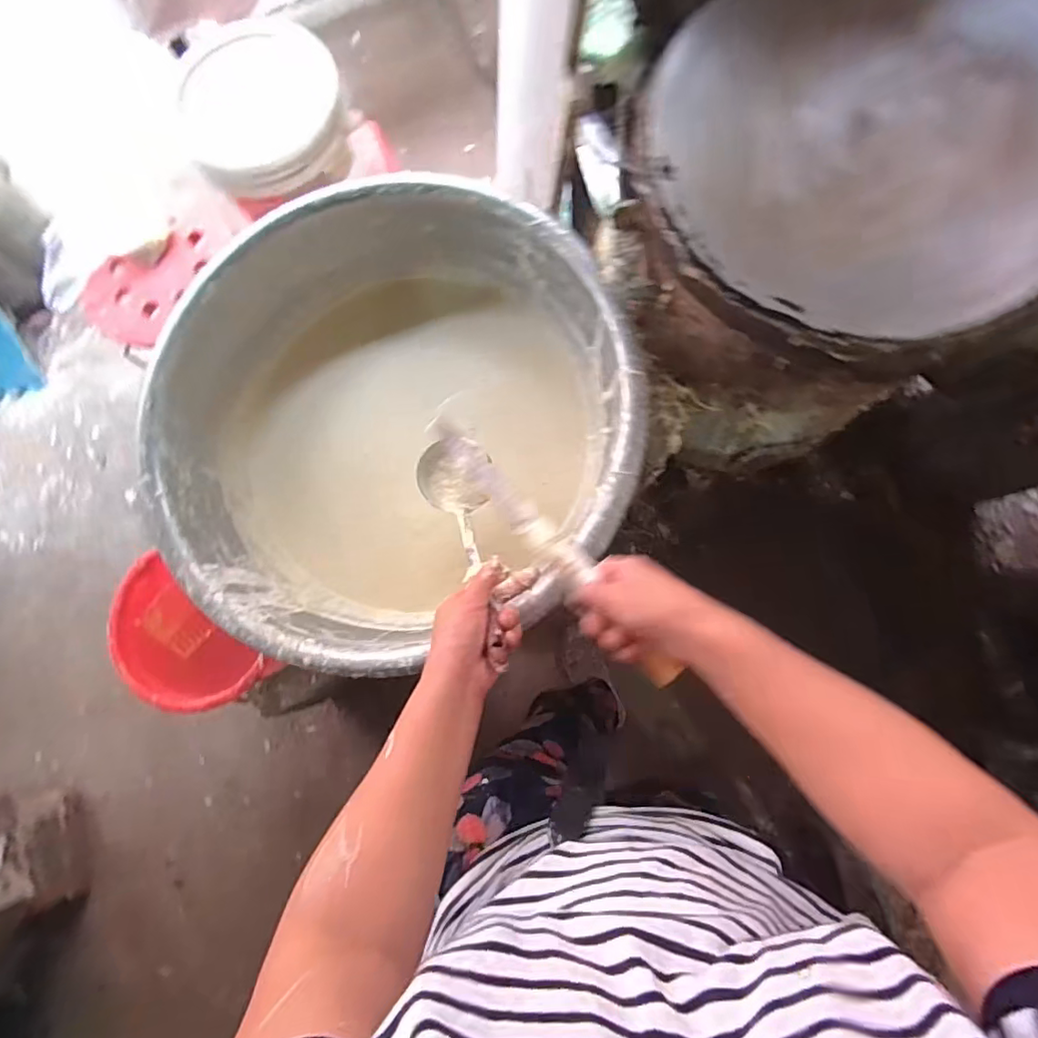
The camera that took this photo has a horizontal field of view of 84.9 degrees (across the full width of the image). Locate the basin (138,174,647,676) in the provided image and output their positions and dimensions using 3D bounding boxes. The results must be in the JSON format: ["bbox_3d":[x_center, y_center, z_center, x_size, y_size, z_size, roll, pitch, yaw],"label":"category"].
[{"bbox_3d":[-0.140,-0.109,0.754,0.554,0.261,0.555,-1,83,6],"label":"basin"}]

